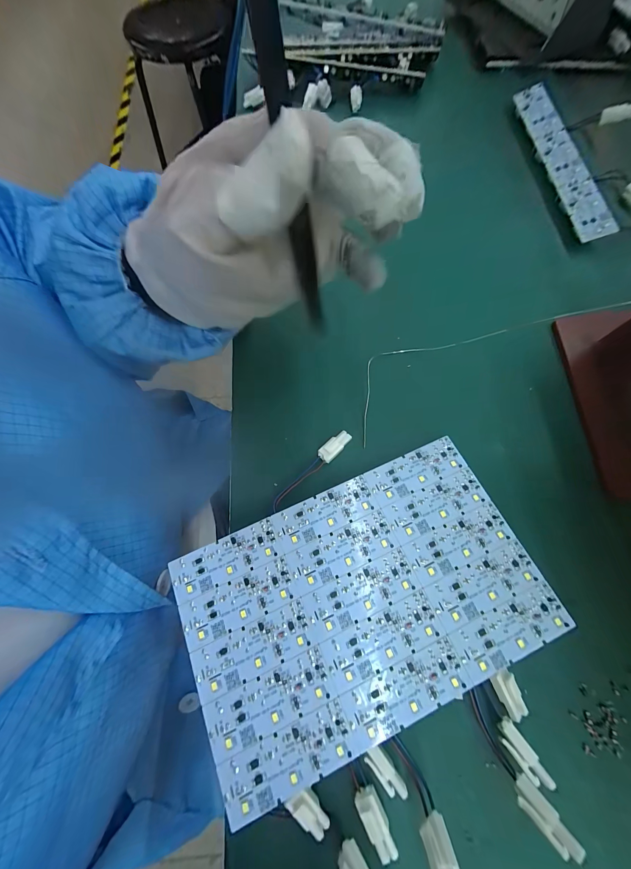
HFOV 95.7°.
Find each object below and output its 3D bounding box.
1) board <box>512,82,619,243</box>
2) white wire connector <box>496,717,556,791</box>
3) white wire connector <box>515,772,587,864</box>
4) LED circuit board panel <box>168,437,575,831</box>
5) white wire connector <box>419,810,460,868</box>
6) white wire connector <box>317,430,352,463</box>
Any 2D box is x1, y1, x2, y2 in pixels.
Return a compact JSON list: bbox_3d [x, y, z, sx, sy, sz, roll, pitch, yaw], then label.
[{"bbox_3d":[0.220,-0.247,0.254,0.024,0.009,0.183,-7,73,-2],"label":"board"},{"bbox_3d":[0.103,0.159,0.142,0.010,0.004,0.027,-31,58,-9],"label":"white wire connector"},{"bbox_3d":[0.103,0.172,0.128,0.010,0.004,0.026,-39,38,-11],"label":"white wire connector"},{"bbox_3d":[0.026,0.089,0.160,0.189,0.004,0.117,-23,70,-8],"label":"LED circuit board panel"},{"bbox_3d":[0.055,0.184,0.123,0.012,0.027,0.004,2,107,-1],"label":"white wire connector"},{"bbox_3d":[0.014,0.007,0.194,0.011,0.008,0.026,43,77,12],"label":"white wire connector"}]

